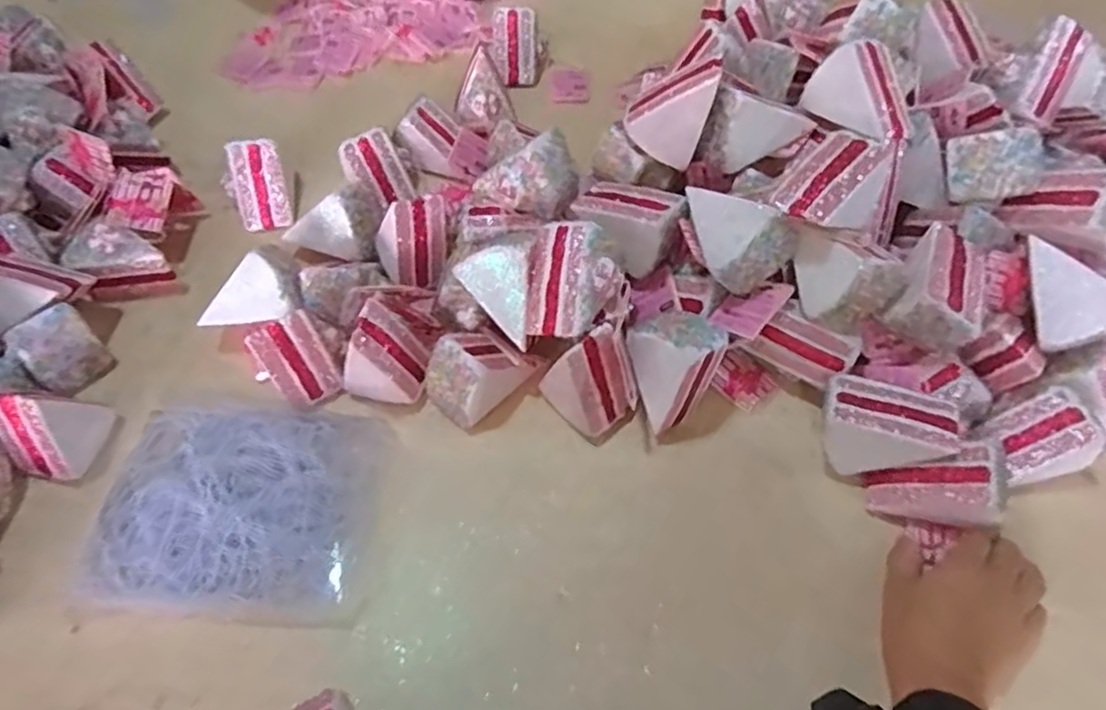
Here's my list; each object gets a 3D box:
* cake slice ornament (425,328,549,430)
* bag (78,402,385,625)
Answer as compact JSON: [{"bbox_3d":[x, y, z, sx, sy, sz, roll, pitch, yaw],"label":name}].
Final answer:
[{"bbox_3d":[-0.062,0.013,0.569,0.086,0.064,0.056,-39,64,-22],"label":"cake slice ornament"},{"bbox_3d":[-0.246,0.112,0.527,0.214,0.030,0.166,5,56,4],"label":"bag"}]

